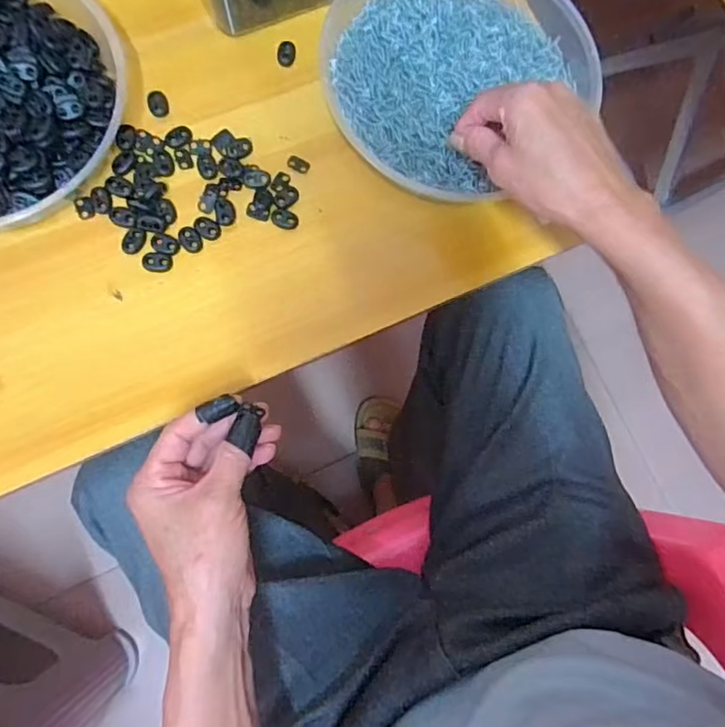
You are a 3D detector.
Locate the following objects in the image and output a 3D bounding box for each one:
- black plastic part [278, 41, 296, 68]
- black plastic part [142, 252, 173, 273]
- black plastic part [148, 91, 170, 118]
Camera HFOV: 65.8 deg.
[{"bbox_3d":[-0.064,-0.263,0.475,0.015,0.004,0.021,11,79,-4],"label":"black plastic part"},{"bbox_3d":[-0.158,-0.078,0.431,0.022,0.004,0.015,2,80,-6],"label":"black plastic part"},{"bbox_3d":[-0.166,-0.211,0.455,0.016,0.004,0.022,-14,82,-8],"label":"black plastic part"}]

